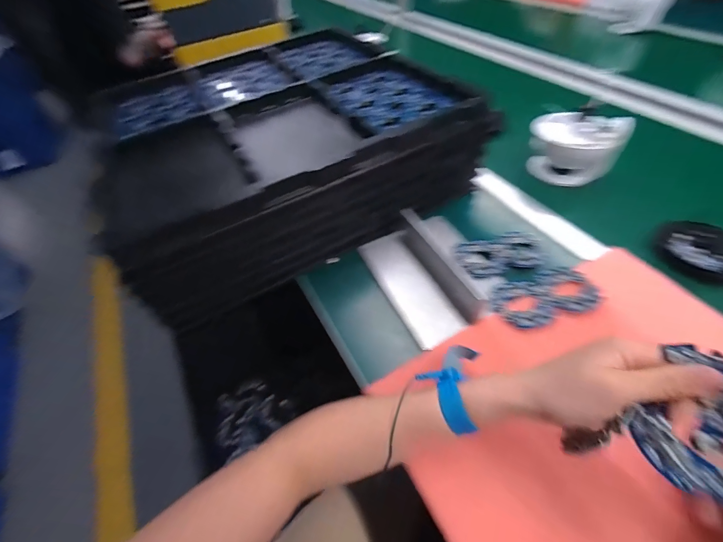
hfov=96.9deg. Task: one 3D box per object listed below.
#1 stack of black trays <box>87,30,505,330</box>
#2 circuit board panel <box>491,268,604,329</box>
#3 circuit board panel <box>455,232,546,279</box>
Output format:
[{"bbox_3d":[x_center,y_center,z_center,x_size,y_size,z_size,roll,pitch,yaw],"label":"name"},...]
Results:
[{"bbox_3d":[-0.134,-0.229,0.563,0.499,0.140,0.466,-25,55,-13],"label":"stack of black trays"},{"bbox_3d":[0.221,0.030,0.391,0.129,0.013,0.069,-19,54,-8],"label":"circuit board panel"},{"bbox_3d":[0.193,-0.025,0.446,0.123,0.012,0.068,-12,53,-3],"label":"circuit board panel"}]

